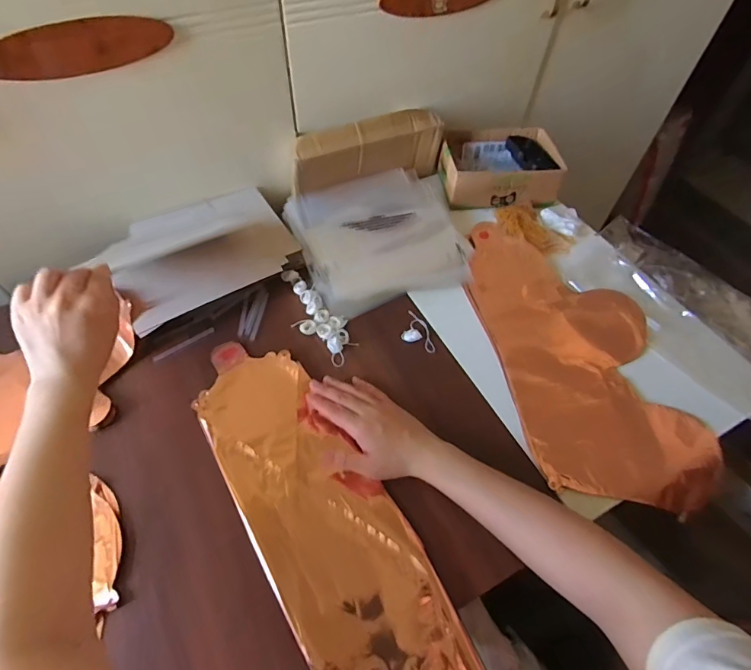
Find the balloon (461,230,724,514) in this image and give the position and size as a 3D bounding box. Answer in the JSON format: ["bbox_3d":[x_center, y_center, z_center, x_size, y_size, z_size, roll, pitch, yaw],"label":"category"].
[{"bbox_3d":[0.258,0.006,0.579,0.216,0.029,0.438,-8,55,-8],"label":"balloon"}]

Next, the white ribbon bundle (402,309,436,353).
[{"bbox_3d":[0.053,-0.006,0.577,0.038,0.009,0.073,-9,55,-8],"label":"white ribbon bundle"}]

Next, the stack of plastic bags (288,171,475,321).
[{"bbox_3d":[0.011,-0.154,0.663,0.248,0.035,0.233,-18,57,-14],"label":"stack of plastic bags"}]

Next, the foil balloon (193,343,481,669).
[{"bbox_3d":[-0.062,0.175,0.445,0.131,0.013,0.430,-29,61,-21],"label":"foil balloon"}]

